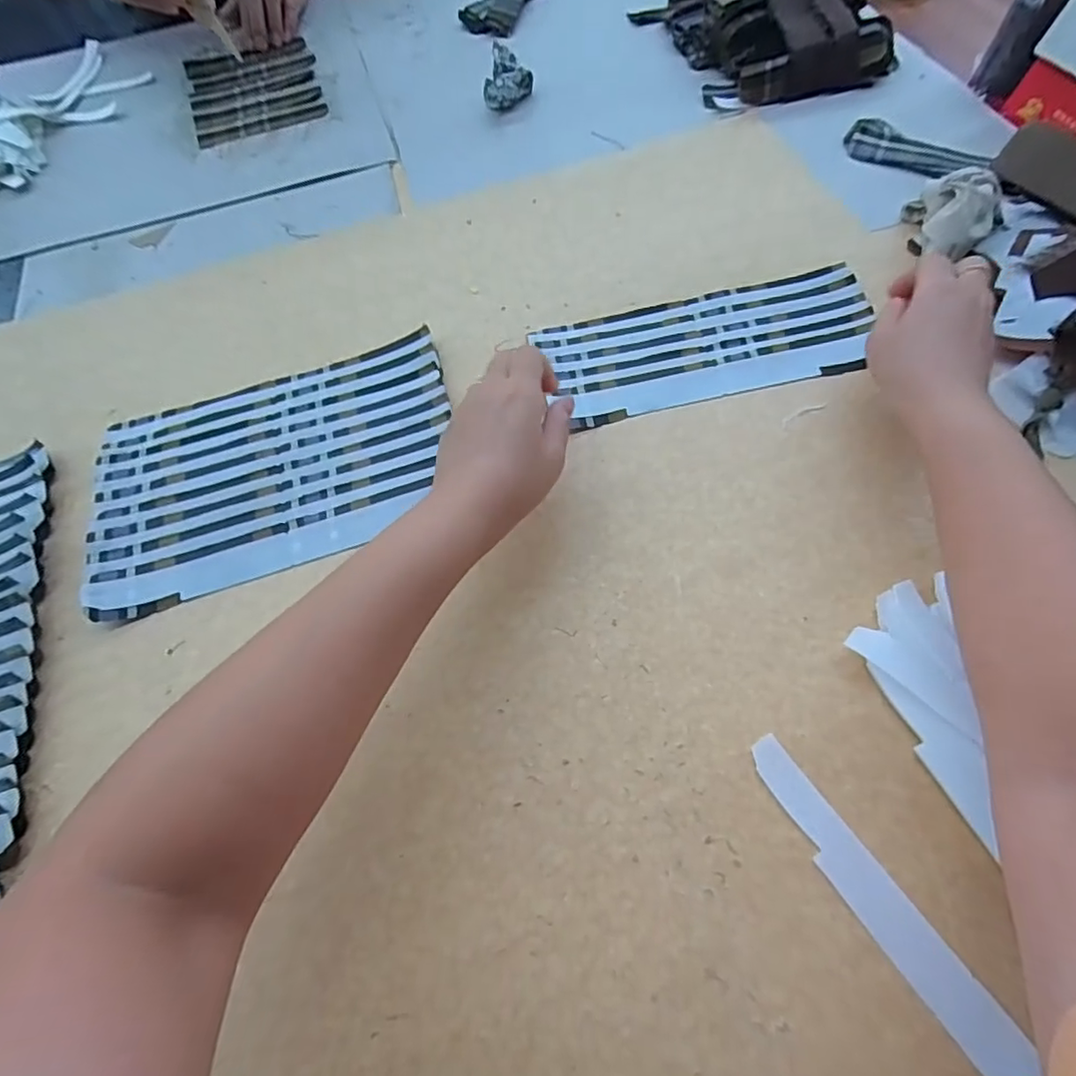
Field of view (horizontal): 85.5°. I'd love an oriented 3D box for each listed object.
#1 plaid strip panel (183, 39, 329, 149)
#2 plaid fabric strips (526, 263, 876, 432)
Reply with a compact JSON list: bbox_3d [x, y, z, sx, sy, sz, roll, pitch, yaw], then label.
[{"bbox_3d":[-0.314,-0.496,0.645,0.138,0.009,0.156,-19,66,-5],"label":"plaid strip panel"},{"bbox_3d":[0.132,-0.150,0.449,0.244,0.007,0.098,-13,66,0],"label":"plaid fabric strips"}]

